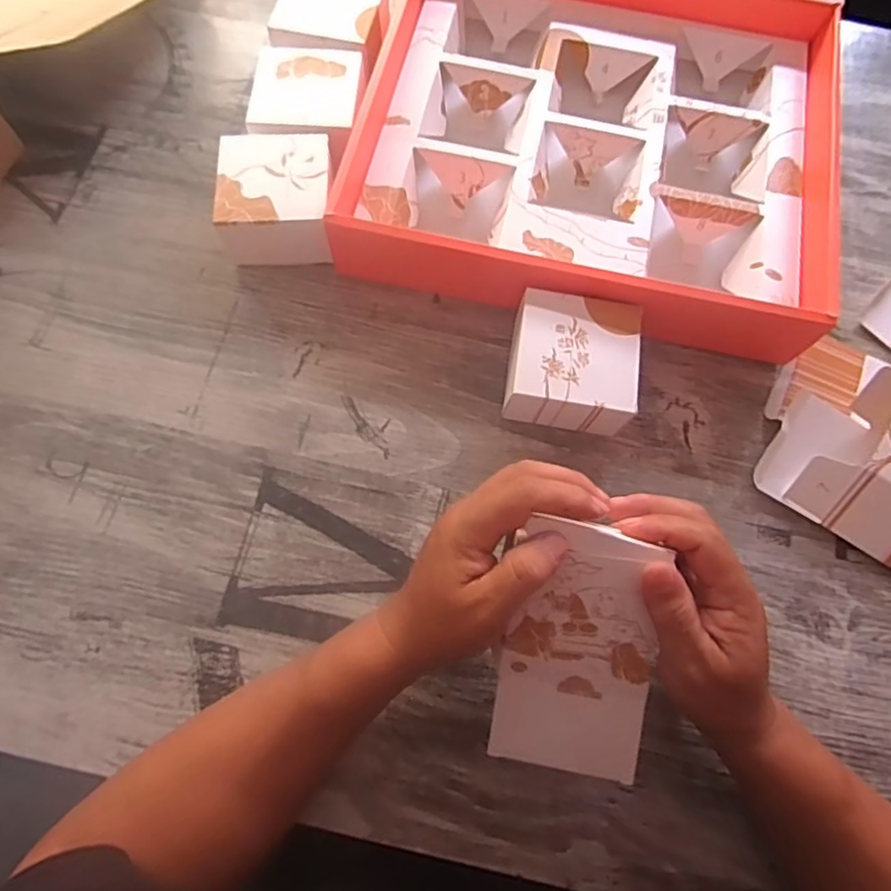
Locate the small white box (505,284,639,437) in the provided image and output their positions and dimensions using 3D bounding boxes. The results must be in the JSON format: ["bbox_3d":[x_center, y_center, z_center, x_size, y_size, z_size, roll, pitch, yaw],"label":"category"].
[{"bbox_3d":[0.093,-0.057,0.447,0.090,0.054,0.096,8,73,2],"label":"small white box"}]

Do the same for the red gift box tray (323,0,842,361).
[{"bbox_3d":[0.126,-0.267,0.504,0.361,0.060,0.345,12,73,4],"label":"red gift box tray"}]

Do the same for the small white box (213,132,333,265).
[{"bbox_3d":[-0.136,-0.192,0.482,0.094,0.055,0.101,0,72,0],"label":"small white box"}]

